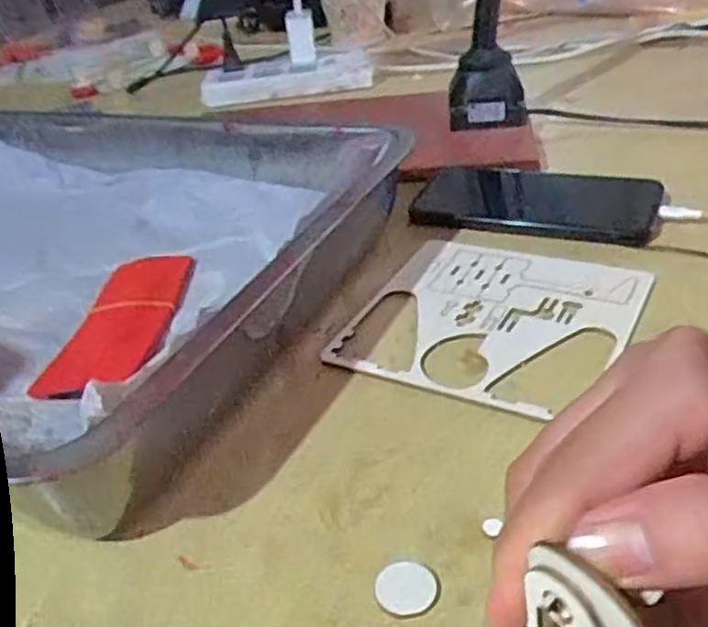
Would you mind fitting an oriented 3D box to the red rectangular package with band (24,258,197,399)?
[{"bbox_3d":[-0.137,0.003,0.427,0.057,0.007,0.144,-4,33,6],"label":"red rectangular package with band"}]

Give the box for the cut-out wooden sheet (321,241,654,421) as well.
[{"bbox_3d":[0.076,0.000,0.399,0.142,0.006,0.139,13,39,29],"label":"cut-out wooden sheet"}]

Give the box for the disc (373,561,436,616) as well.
[{"bbox_3d":[0.019,0.100,0.262,0.022,0.004,0.022,-6,33,4],"label":"disc"}]

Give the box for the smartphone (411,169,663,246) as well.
[{"bbox_3d":[0.125,-0.079,0.501,0.164,0.010,0.082,10,37,26],"label":"smartphone"}]

